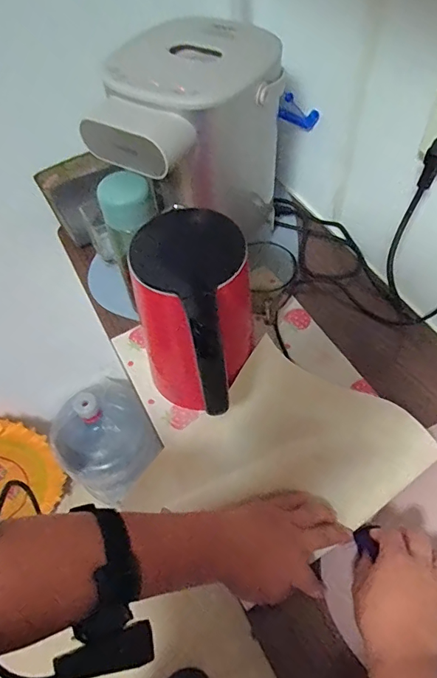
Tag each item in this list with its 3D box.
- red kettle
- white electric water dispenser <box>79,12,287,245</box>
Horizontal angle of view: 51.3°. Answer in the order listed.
[{"bbox_3d":[-0.022,-0.012,0.564,0.139,0.228,0.203,-17,56,-9],"label":"red kettle"},{"bbox_3d":[-0.034,-0.253,0.661,0.189,0.281,0.250,25,60,19],"label":"white electric water dispenser"}]

